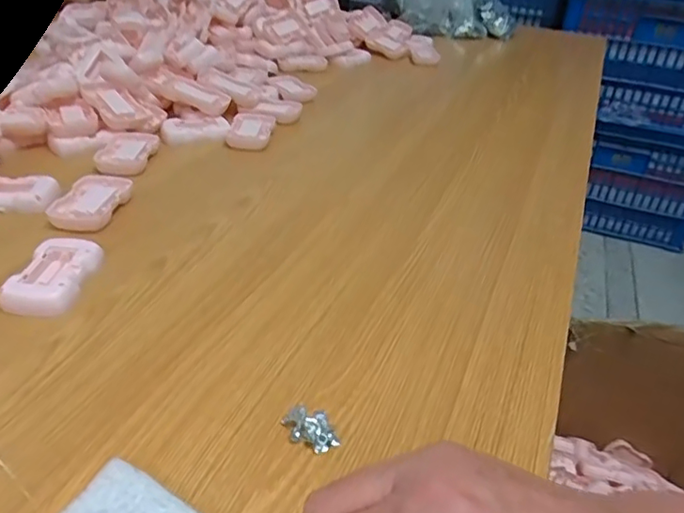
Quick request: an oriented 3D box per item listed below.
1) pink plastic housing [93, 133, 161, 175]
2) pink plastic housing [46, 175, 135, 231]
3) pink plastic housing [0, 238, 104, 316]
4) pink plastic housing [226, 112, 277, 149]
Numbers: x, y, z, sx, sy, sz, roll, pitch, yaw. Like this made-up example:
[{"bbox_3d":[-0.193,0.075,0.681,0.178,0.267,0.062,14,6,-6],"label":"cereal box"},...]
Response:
[{"bbox_3d":[-0.254,-0.121,0.668,0.060,0.010,0.102,3,34,-4],"label":"pink plastic housing"},{"bbox_3d":[-0.249,-0.055,0.567,0.057,0.013,0.092,6,34,0],"label":"pink plastic housing"},{"bbox_3d":[-0.235,0.016,0.463,0.051,0.018,0.085,6,34,0],"label":"pink plastic housing"},{"bbox_3d":[-0.120,-0.168,0.752,0.055,0.013,0.095,7,34,1],"label":"pink plastic housing"}]

